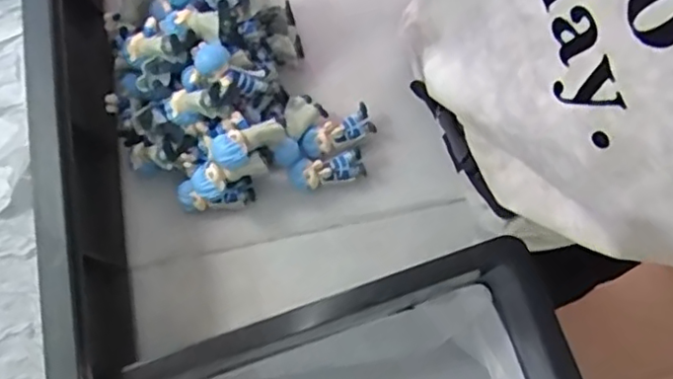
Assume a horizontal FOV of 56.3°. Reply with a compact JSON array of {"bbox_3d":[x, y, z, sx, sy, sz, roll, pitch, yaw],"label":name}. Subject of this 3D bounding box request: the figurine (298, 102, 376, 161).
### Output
[{"bbox_3d":[0.000,-0.047,0.522,0.065,0.018,0.024,-30,76,-6],"label":"figurine"}]

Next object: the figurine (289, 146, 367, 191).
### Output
[{"bbox_3d":[-0.007,-0.017,0.514,0.061,0.022,0.024,-15,75,-2],"label":"figurine"}]

